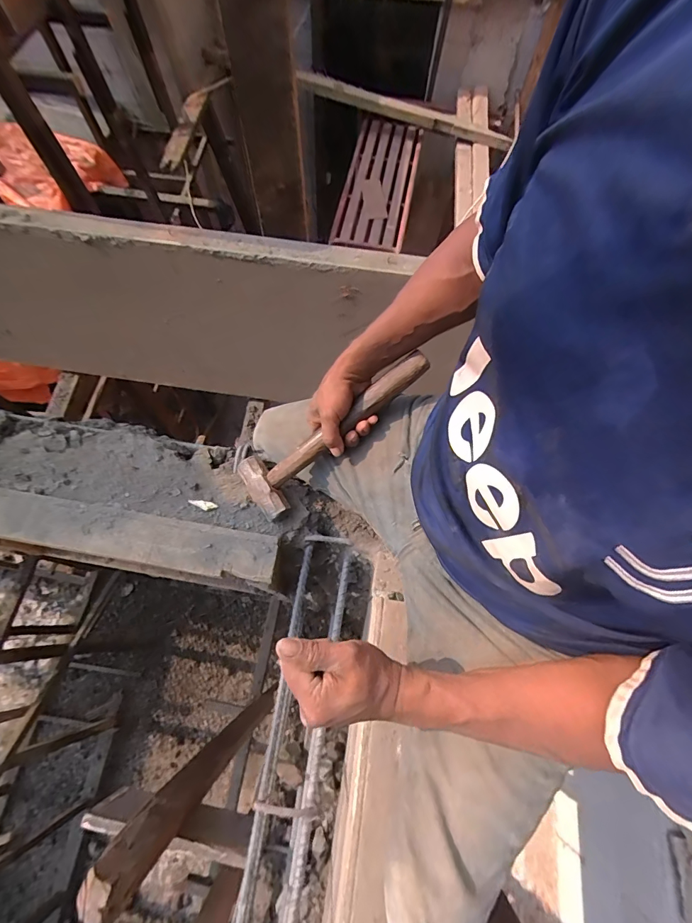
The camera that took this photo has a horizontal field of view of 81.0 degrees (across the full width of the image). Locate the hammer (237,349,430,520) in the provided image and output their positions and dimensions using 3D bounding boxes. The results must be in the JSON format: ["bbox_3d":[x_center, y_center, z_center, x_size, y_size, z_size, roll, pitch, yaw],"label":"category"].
[{"bbox_3d":[-0.015,-0.041,0.561,0.303,0.028,0.090,-37,71,14],"label":"hammer"}]

